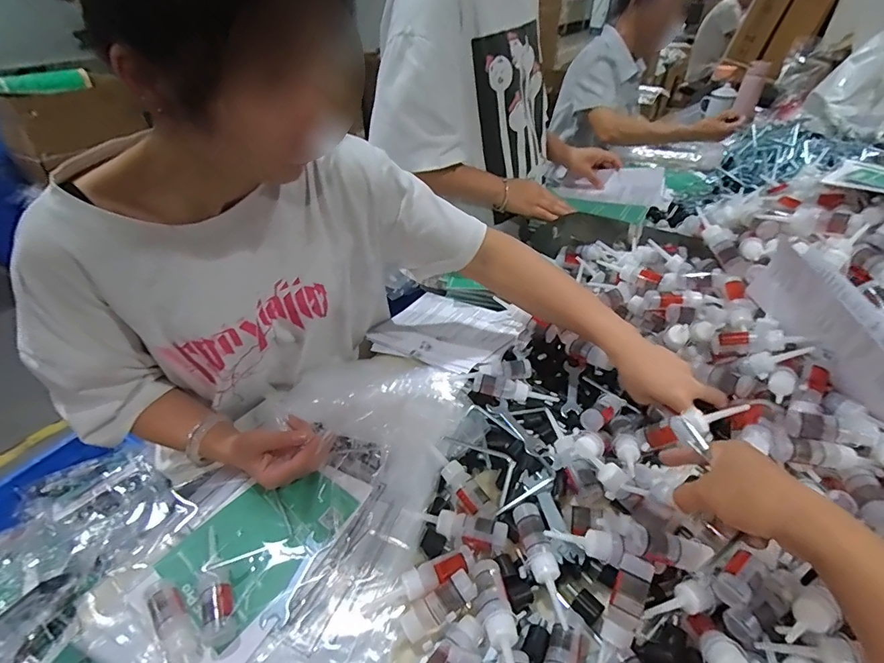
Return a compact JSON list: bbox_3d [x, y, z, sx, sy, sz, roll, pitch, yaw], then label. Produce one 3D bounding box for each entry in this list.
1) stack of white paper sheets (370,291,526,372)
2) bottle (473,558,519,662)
[{"bbox_3d":[0.006,0.000,0.727,0.226,0.019,0.173,18,39,36],"label":"stack of white paper sheets"},{"bbox_3d":[0.047,0.245,0.383,0.026,0.023,0.105,-6,39,-7],"label":"bottle"}]

